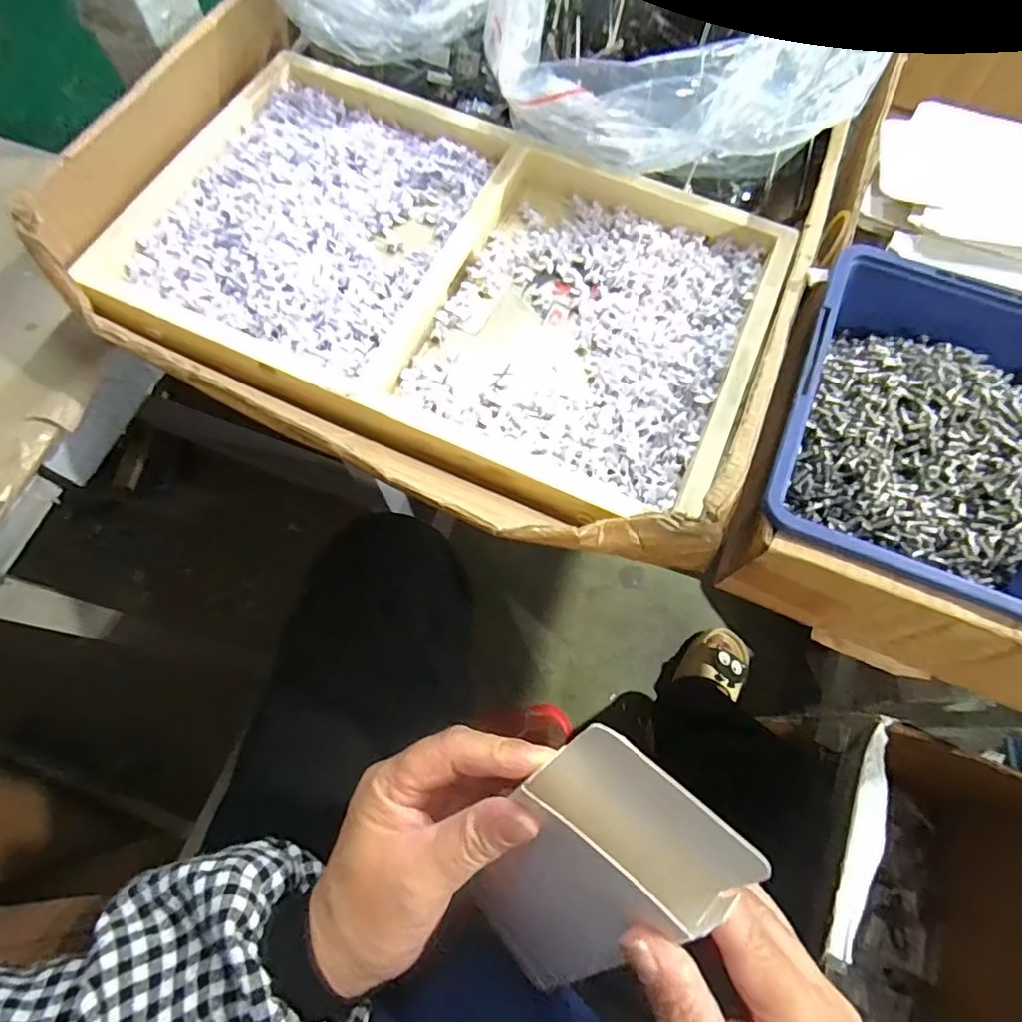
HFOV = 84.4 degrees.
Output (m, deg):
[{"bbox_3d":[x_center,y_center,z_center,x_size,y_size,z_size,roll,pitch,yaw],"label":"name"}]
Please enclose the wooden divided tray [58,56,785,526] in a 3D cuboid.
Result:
[{"bbox_3d":[-0.032,-0.126,0.297,0.324,0.039,0.206,24,71,7],"label":"wooden divided tray"}]

